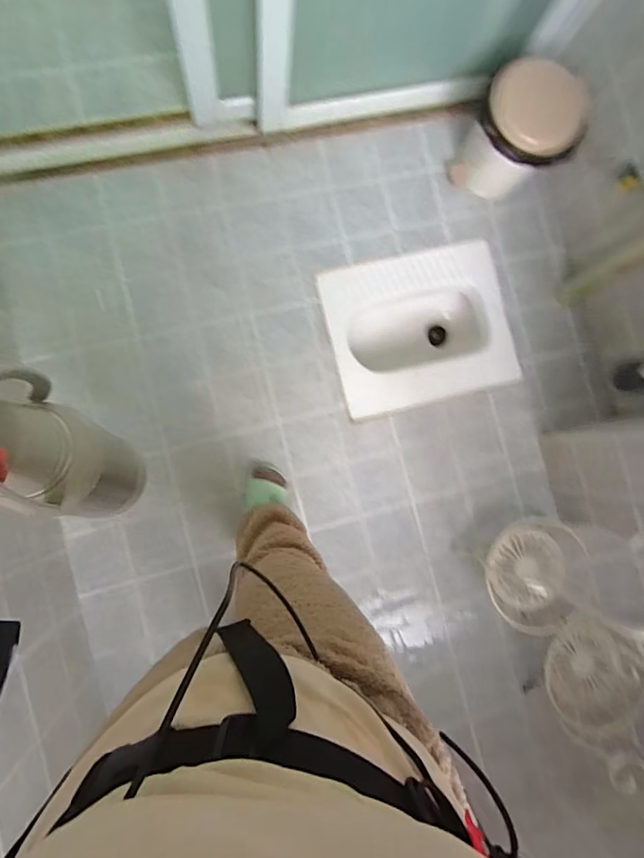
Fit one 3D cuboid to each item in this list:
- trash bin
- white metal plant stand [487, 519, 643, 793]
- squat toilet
[{"bbox_3d":[0.497,-0.749,1.184,0.257,0.270,0.199,16,85,-7],"label":"trash bin"},{"bbox_3d":[0.675,0.513,0.913,0.280,0.657,0.634,-28,91,-9],"label":"white metal plant stand"},{"bbox_3d":[0.265,-0.280,1.361,0.506,0.213,0.421,-13,89,-9],"label":"squat toilet"}]

